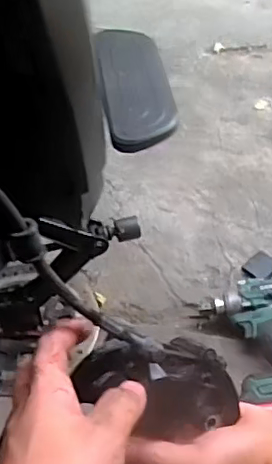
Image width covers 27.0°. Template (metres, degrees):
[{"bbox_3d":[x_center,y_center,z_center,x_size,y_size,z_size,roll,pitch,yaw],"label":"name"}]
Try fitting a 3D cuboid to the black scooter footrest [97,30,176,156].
[{"bbox_3d":[-0.002,-0.146,0.560,0.063,0.016,0.181,-6,49,-5],"label":"black scooter footrest"}]

